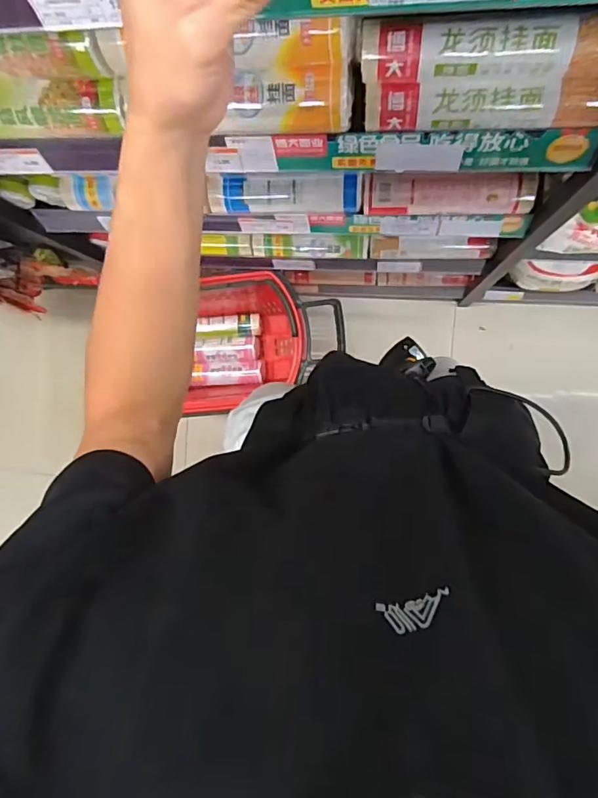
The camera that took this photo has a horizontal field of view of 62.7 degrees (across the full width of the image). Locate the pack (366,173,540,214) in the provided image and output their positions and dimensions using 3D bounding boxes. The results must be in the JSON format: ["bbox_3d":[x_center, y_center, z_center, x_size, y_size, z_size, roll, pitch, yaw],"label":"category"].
[{"bbox_3d":[0.221,-0.302,0.728,0.243,0.046,0.056,3,92,9],"label":"pack"}]

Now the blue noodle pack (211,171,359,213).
[{"bbox_3d":[-0.024,-0.321,0.767,0.240,0.054,0.055,2,92,9],"label":"blue noodle pack"}]

